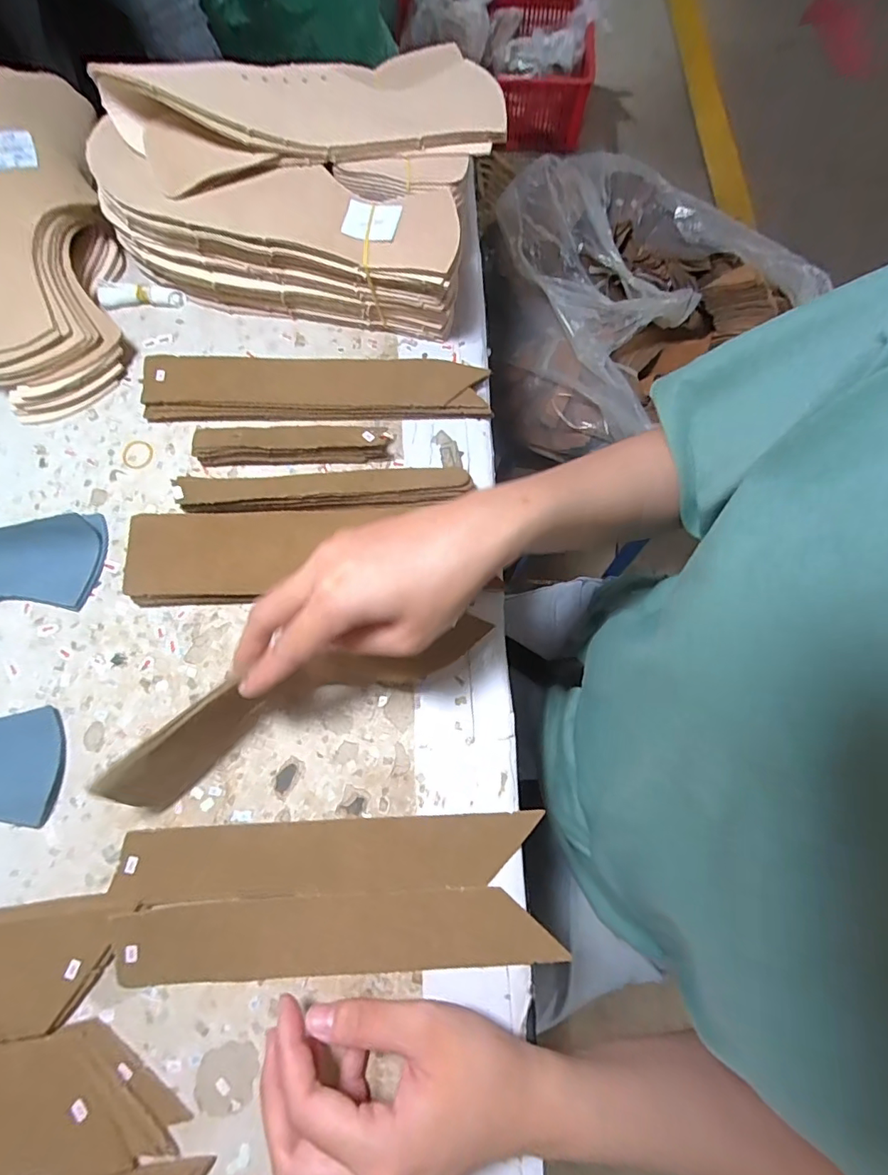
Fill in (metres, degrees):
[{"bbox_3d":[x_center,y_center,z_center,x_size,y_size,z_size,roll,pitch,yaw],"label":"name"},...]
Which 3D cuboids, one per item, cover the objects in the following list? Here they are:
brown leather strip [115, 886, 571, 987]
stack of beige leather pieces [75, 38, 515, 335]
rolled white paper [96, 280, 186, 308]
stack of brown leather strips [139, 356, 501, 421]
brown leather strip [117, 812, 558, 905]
[{"bbox_3d":[-0.057,0.192,0.283,0.230,0.006,0.039,-2,72,-1],"label":"brown leather strip"},{"bbox_3d":[-0.100,-0.303,0.368,0.255,0.096,0.175,11,72,3],"label":"stack of beige leather pieces"},{"bbox_3d":[-0.237,-0.228,0.401,0.063,0.014,0.014,-1,72,-1],"label":"rolled white paper"},{"bbox_3d":[-0.092,-0.144,0.373,0.241,0.021,0.042,1,72,0],"label":"stack of brown leather strips"},{"bbox_3d":[-0.067,0.154,0.296,0.233,0.004,0.039,-2,72,-1],"label":"brown leather strip"}]

